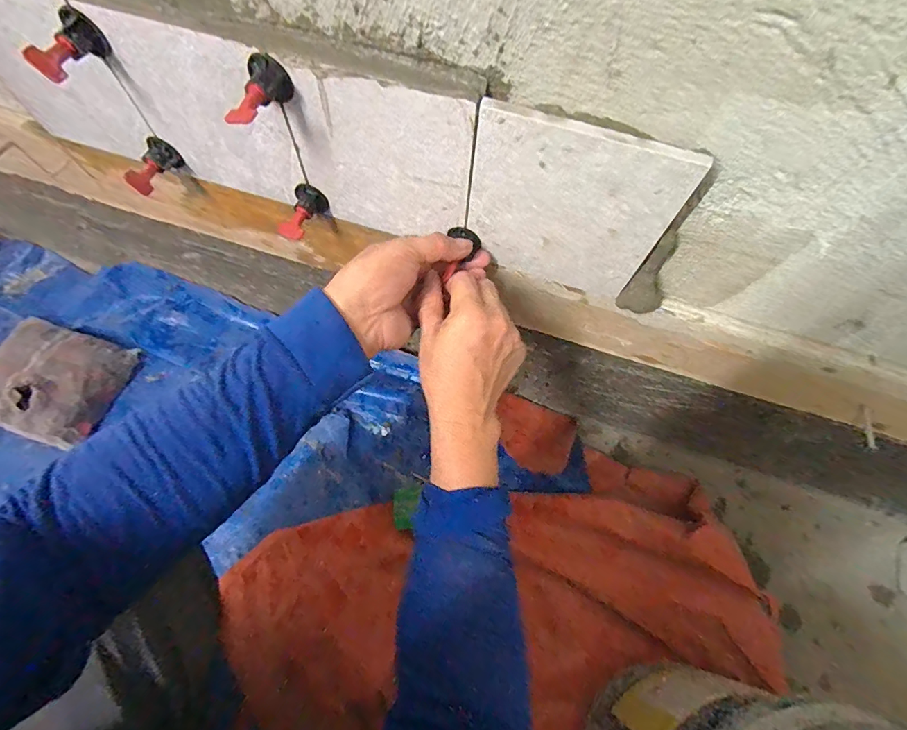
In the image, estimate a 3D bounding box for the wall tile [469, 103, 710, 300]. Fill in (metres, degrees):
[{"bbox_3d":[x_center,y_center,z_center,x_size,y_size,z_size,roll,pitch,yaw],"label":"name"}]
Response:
[{"bbox_3d":[0.086,-0.117,0.332,0.146,0.149,0.010,16,67,4],"label":"wall tile"}]

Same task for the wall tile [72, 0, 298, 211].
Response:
[{"bbox_3d":[-0.199,-0.200,0.353,0.138,0.139,0.006,17,67,4],"label":"wall tile"}]

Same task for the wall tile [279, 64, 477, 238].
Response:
[{"bbox_3d":[-0.059,-0.161,0.344,0.146,0.138,0.006,17,67,4],"label":"wall tile"}]

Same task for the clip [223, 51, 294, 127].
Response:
[{"bbox_3d":[-0.133,-0.185,0.292,0.029,0.029,0.050,9,67,1],"label":"clip"}]

